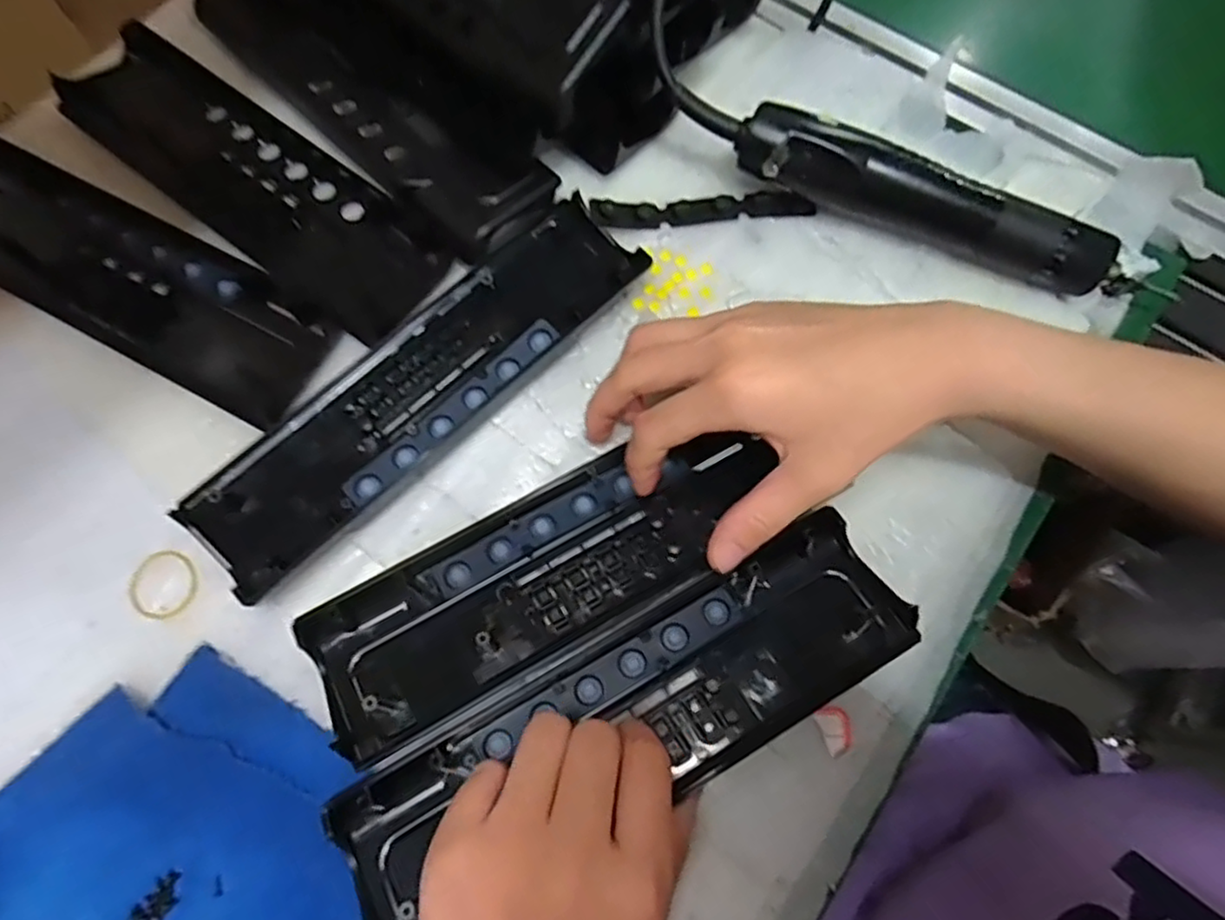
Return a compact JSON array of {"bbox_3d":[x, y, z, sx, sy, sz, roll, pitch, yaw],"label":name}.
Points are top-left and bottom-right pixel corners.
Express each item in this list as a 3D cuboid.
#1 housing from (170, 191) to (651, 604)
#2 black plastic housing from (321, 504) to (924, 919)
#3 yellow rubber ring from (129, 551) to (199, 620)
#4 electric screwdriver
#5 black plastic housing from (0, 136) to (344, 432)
[{"bbox_3d":[-0.092,-0.041,0.333,0.245,0.015,0.058,-43,77,-13],"label":"housing"},{"bbox_3d":[0.009,0.105,0.283,0.245,0.022,0.073,-24,73,-10],"label":"black plastic housing"},{"bbox_3d":[-0.204,0.056,0.307,0.029,0.004,0.030,2,76,-7],"label":"yellow rubber ring"},{"bbox_3d":[0.171,-0.132,0.354,0.214,0.042,0.031,19,73,6],"label":"electric screwdriver"},{"bbox_3d":[-0.257,-0.097,0.348,0.250,0.015,0.071,26,74,8],"label":"black plastic housing"}]

